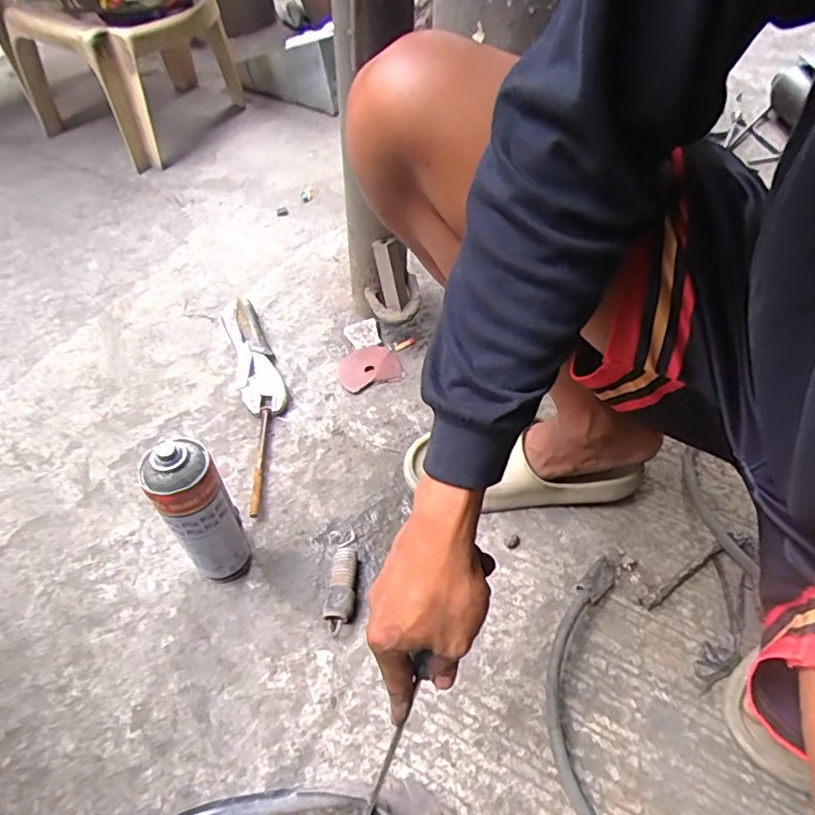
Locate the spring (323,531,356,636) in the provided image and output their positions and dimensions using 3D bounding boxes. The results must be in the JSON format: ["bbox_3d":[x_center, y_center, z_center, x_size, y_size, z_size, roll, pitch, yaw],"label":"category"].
[{"bbox_3d":[-0.071,0.192,0.617,0.029,0.032,0.113,2,51,3],"label":"spring"}]

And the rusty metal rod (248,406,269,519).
[{"bbox_3d":[-0.195,0.070,0.722,0.015,0.017,0.170,-3,51,-1],"label":"rusty metal rod"}]

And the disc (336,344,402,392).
[{"bbox_3d":[-0.059,-0.062,0.823,0.093,0.008,0.073,-19,53,-13],"label":"disc"}]

